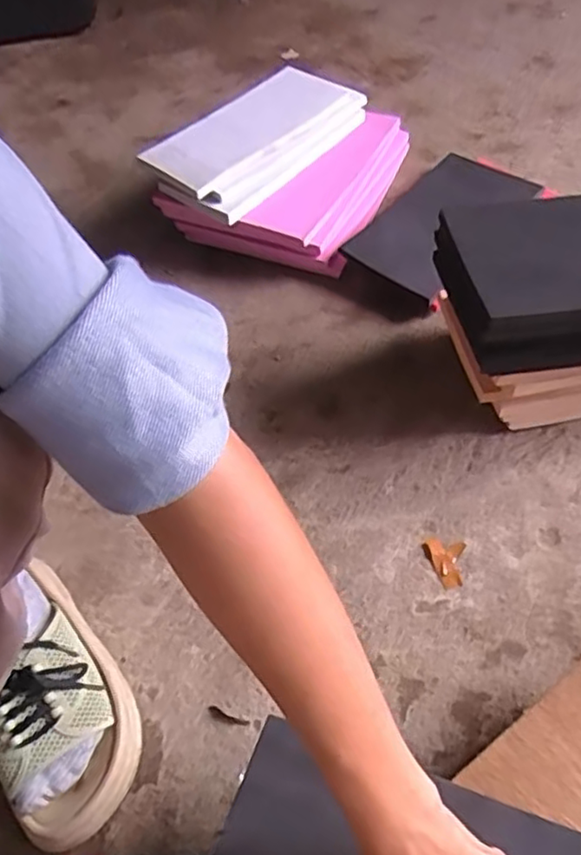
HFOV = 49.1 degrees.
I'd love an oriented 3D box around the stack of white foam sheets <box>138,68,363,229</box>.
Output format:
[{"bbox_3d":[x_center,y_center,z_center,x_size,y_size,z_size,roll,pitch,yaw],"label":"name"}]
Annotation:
[{"bbox_3d":[-0.039,-0.386,0.843,0.164,0.045,0.313,27,60,22],"label":"stack of white foam sheets"}]

